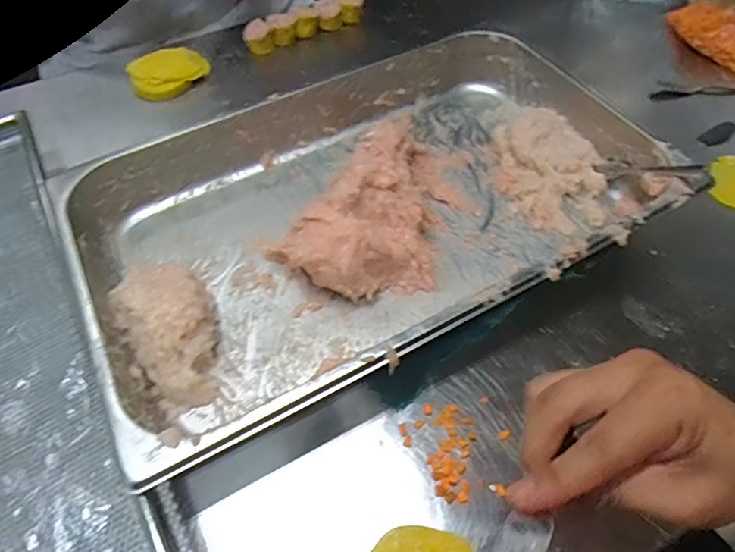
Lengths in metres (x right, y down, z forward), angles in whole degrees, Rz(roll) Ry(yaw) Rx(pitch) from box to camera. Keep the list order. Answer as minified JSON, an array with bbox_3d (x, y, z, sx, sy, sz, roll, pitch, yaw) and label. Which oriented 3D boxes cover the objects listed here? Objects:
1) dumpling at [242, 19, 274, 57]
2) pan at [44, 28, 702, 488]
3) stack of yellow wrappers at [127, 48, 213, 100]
[{"bbox_3d":[-0.150,-0.327,0.705,0.038,0.033,0.037,-1,54,1],"label":"dumpling"},{"bbox_3d":[0.002,-0.072,0.480,0.508,0.065,0.313,-24,61,-16],"label":"pan"},{"bbox_3d":[-0.256,-0.266,0.672,0.100,0.027,0.076,-34,60,-21],"label":"stack of yellow wrappers"}]

